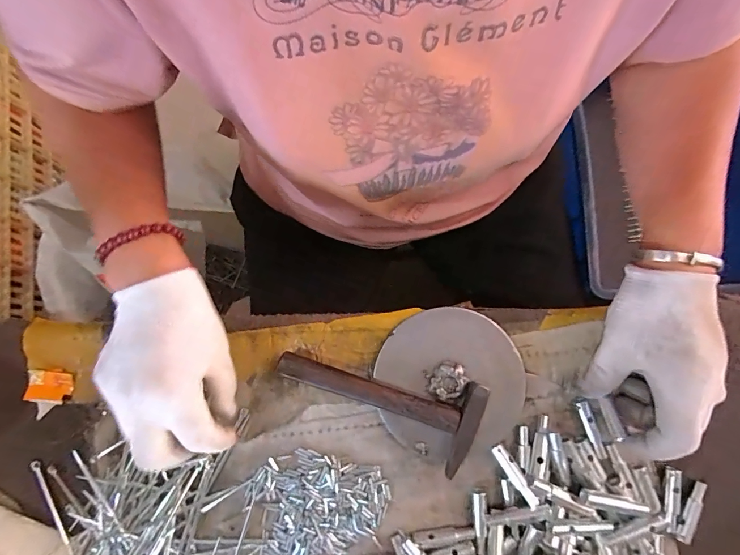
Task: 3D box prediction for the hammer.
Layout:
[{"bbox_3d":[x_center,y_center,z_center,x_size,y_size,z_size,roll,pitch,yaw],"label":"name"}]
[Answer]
[{"bbox_3d":[0.008,0.099,0.330,0.171,0.024,0.073,22,79,5],"label":"hammer"}]

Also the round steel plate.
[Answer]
[{"bbox_3d":[0.068,0.091,0.332,0.124,0.015,0.125,0,84,-1],"label":"round steel plate"}]

